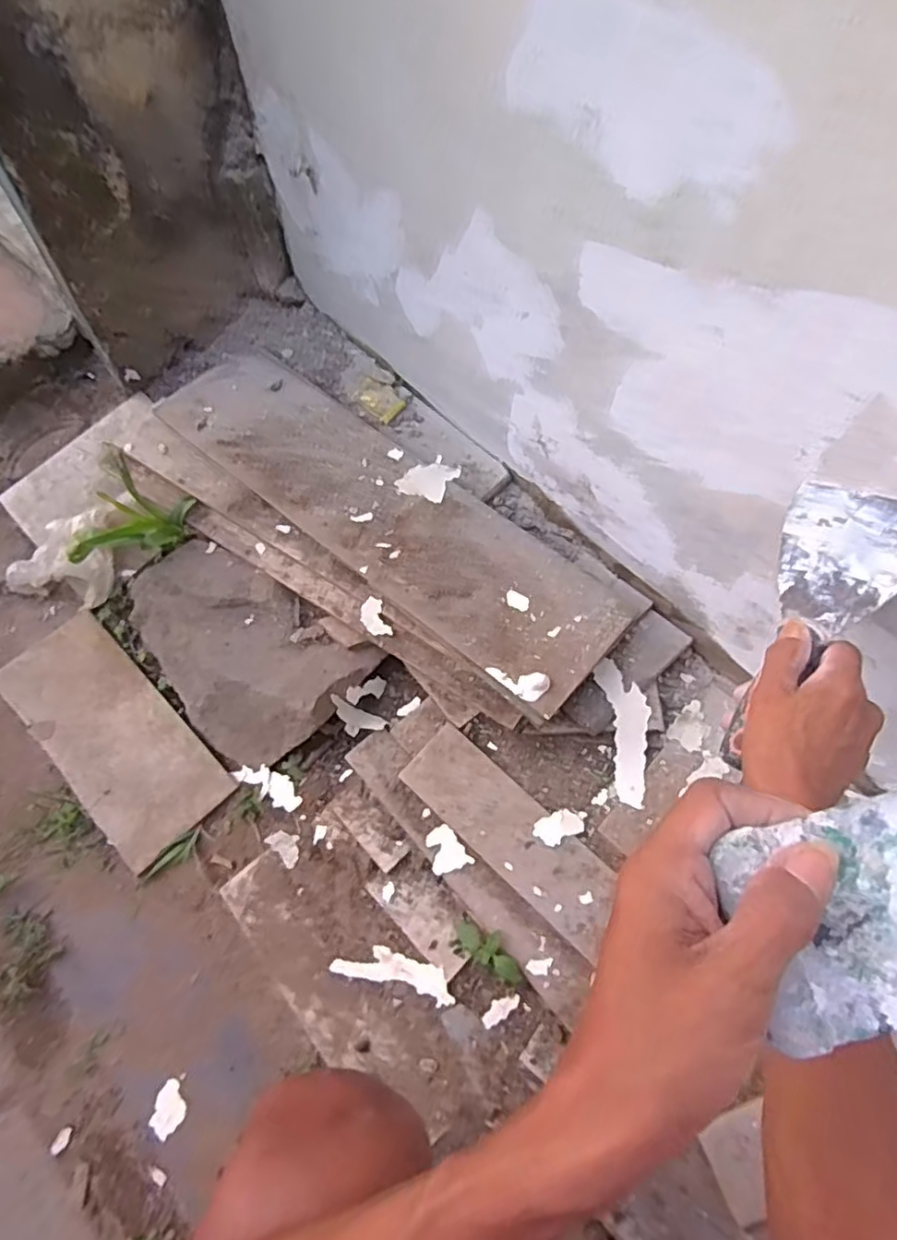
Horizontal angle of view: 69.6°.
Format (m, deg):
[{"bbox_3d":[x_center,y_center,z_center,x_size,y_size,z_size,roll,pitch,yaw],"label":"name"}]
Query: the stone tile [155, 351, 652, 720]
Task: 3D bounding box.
[{"bbox_3d":[-0.075,-0.131,0.714,0.584,0.014,0.174,35,68,17],"label":"stone tile"}]

